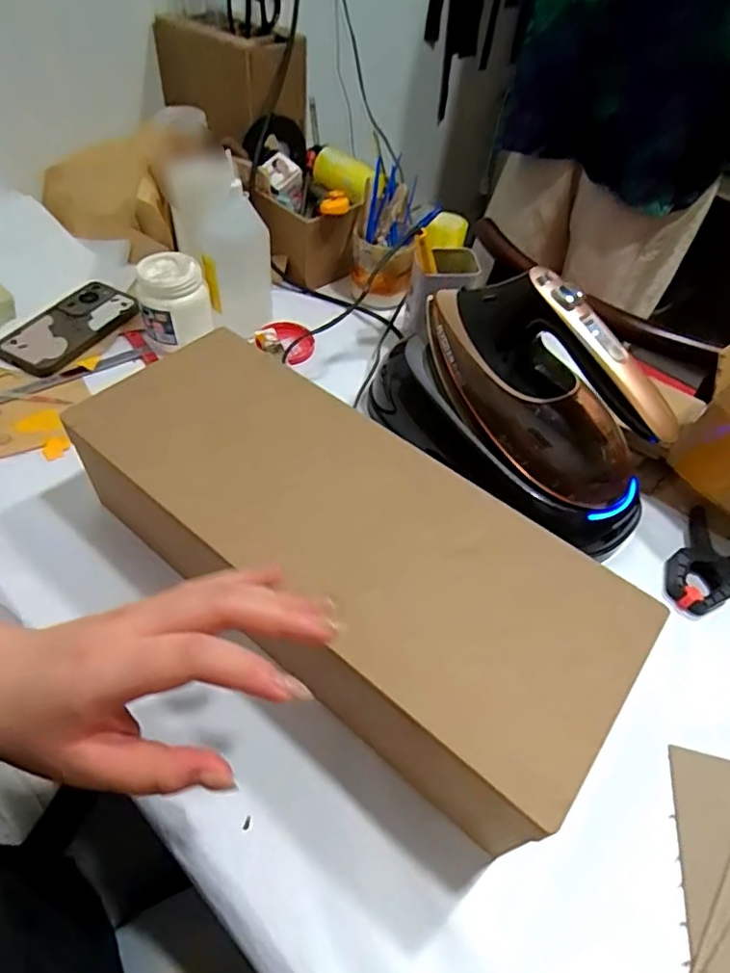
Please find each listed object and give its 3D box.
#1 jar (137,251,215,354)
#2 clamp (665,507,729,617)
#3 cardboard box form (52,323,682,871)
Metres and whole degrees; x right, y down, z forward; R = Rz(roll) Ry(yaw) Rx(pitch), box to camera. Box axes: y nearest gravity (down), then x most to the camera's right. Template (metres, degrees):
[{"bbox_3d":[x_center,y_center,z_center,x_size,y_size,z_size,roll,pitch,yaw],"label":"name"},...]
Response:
[{"bbox_3d":[-0.216,-0.208,0.650,0.076,0.089,0.067,-10,53,-14],"label":"jar"},{"bbox_3d":[0.319,0.072,0.517,0.070,0.026,0.104,35,56,21],"label":"clamp"},{"bbox_3d":[-0.020,0.044,0.441,0.429,0.133,0.169,35,56,21],"label":"cardboard box form"}]

